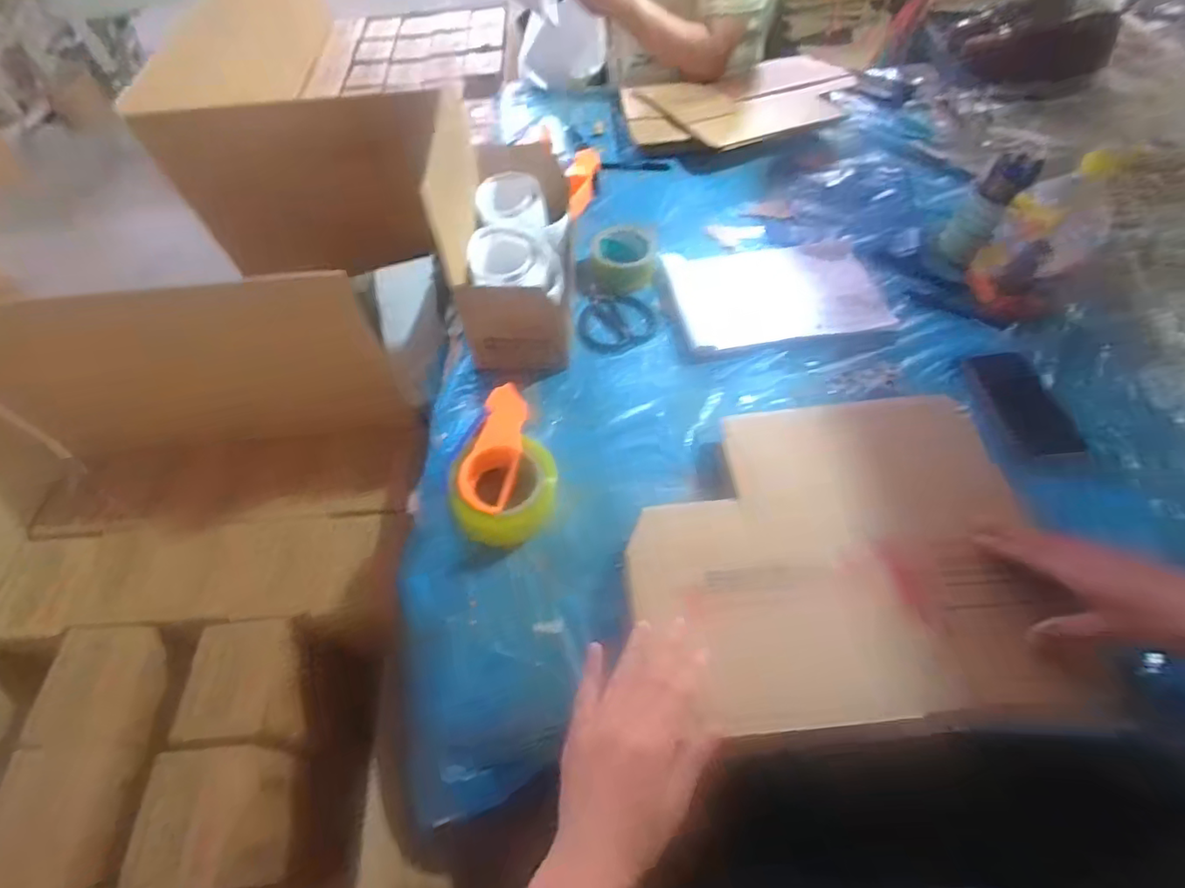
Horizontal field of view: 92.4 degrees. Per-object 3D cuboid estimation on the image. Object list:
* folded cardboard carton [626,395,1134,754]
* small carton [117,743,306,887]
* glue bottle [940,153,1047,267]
[{"bbox_3d":[0.226,0.105,0.539,0.365,0.065,0.304,-4,56,1],"label":"folded cardboard carton"},{"bbox_3d":[-0.387,0.389,0.592,0.112,0.098,0.125,-5,56,0],"label":"small carton"},{"bbox_3d":[0.547,-0.326,0.788,0.076,0.148,0.067,-16,53,-36],"label":"glue bottle"}]

